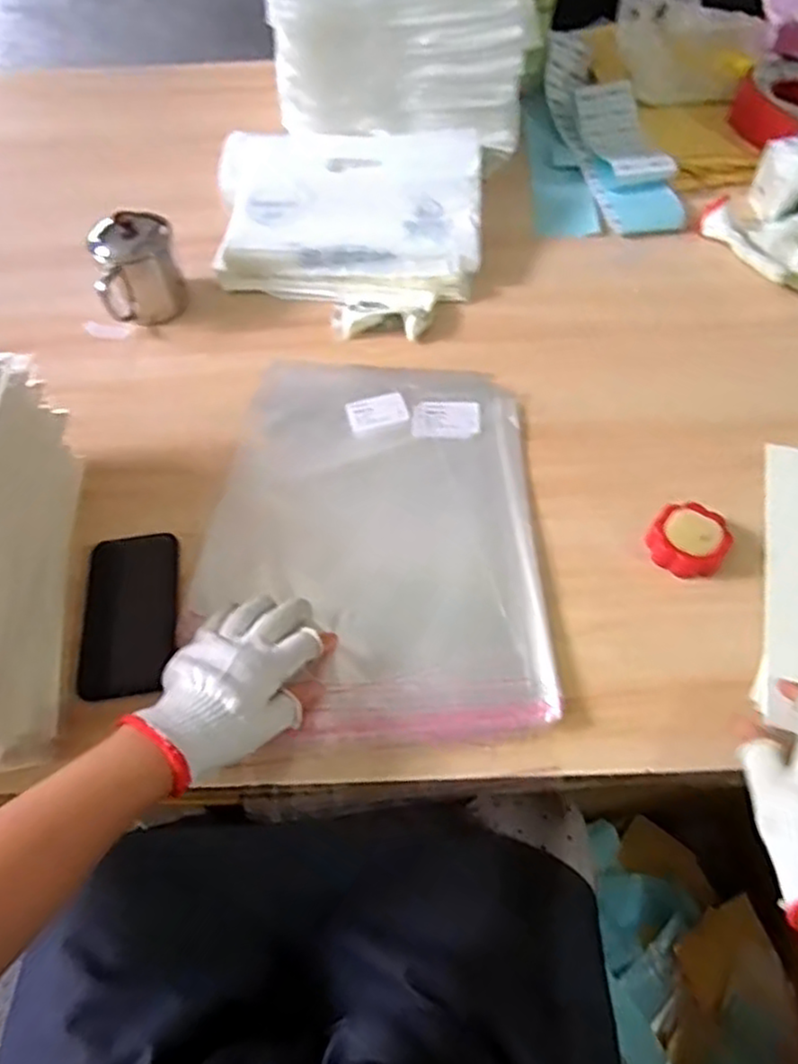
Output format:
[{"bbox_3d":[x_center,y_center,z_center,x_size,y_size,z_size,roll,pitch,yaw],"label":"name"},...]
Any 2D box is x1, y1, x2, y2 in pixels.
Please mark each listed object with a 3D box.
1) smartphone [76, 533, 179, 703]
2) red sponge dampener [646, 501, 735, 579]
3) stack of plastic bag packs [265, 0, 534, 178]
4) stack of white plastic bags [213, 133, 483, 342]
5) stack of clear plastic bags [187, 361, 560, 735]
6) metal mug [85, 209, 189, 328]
[{"bbox_3d":[-0.232,0.070,0.605,0.076,0.009,0.147,-7,56,-3],"label":"smartphone"},{"bbox_3d":[0.254,0.007,0.612,0.063,0.032,0.062,-1,56,1],"label":"red sponge dampener"},{"bbox_3d":[0.007,-0.717,0.917,0.298,0.198,0.383,2,56,3],"label":"stack of plastic bag packs"},{"bbox_3d":[-0.069,-0.367,0.834,0.323,0.065,0.283,3,56,4],"label":"stack of white plastic bags"},{"bbox_3d":[-0.022,-0.009,0.639,0.290,0.020,0.381,-1,60,1],"label":"stack of clear plastic bags"},{"bbox_3d":[-0.295,-0.296,0.792,0.096,0.100,0.077,-23,58,-14],"label":"metal mug"}]

